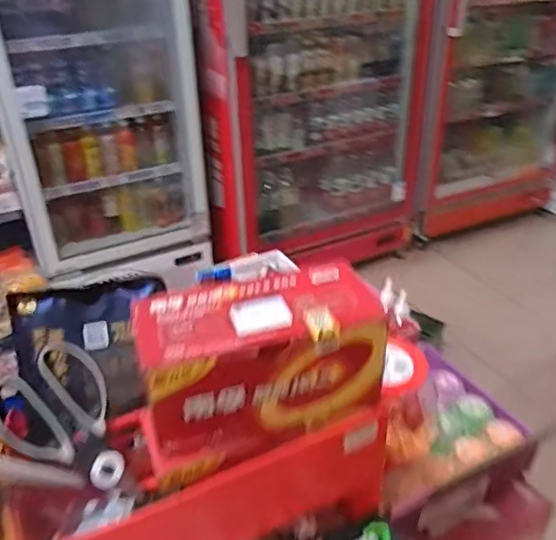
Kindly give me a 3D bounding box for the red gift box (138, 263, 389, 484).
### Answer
[{"bbox_3d":[-0.016,0.071,0.468,0.184,0.094,0.094,-11,32,-17],"label":"red gift box"}]

